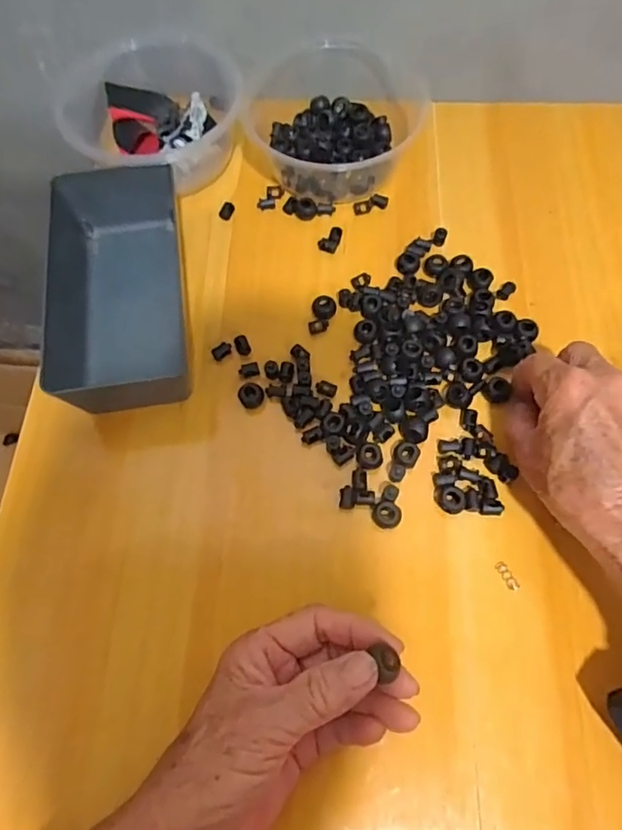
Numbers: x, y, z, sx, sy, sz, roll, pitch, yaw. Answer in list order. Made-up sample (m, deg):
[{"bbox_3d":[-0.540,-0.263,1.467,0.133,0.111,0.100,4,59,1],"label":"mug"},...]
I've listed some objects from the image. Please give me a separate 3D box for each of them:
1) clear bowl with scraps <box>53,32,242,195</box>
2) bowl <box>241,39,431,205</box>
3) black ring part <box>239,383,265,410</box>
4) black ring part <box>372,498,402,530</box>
[{"bbox_3d":[-0.131,-0.252,0.447,0.139,0.064,0.124,-13,67,-4],"label":"clear bowl with scraps"},{"bbox_3d":[0.020,-0.250,0.457,0.147,0.047,0.149,-1,66,1],"label":"bowl"},{"bbox_3d":[-0.041,-0.013,0.373,0.017,0.013,0.015,-23,68,-8],"label":"black ring part"},{"bbox_3d":[0.048,0.063,0.341,0.017,0.011,0.018,-1,66,1],"label":"black ring part"}]

